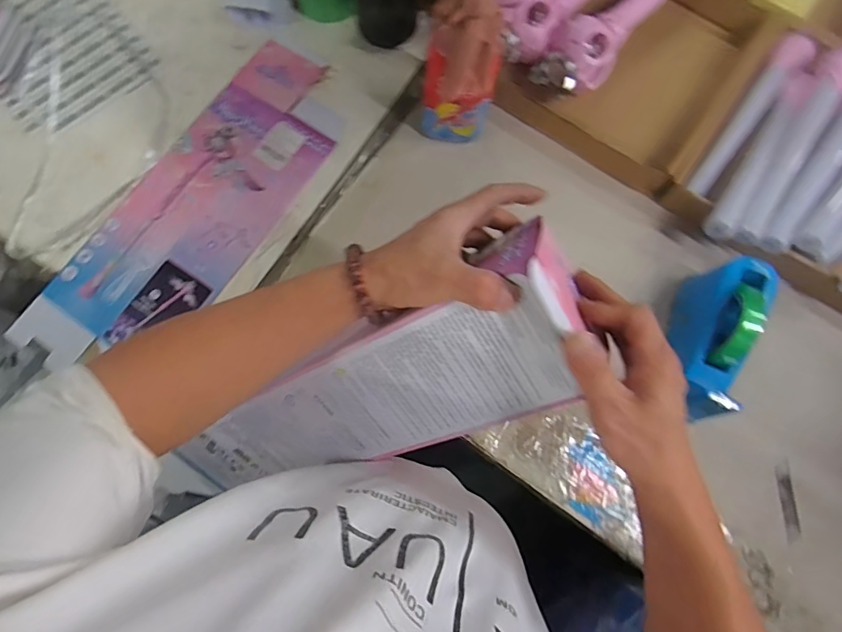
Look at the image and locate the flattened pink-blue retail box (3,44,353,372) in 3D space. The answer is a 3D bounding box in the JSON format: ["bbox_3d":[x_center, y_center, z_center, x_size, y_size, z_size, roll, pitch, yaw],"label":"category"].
[{"bbox_3d":[-0.313,-0.160,0.665,0.202,0.014,0.547,31,78,8],"label":"flattened pink-blue retail box"}]

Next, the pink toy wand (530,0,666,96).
[{"bbox_3d":[0.329,-0.452,0.690,0.368,0.080,0.084,-37,79,-7],"label":"pink toy wand"}]

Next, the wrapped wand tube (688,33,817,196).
[{"bbox_3d":[0.478,-0.290,0.672,0.042,0.032,0.299,35,80,8],"label":"wrapped wand tube"}]

